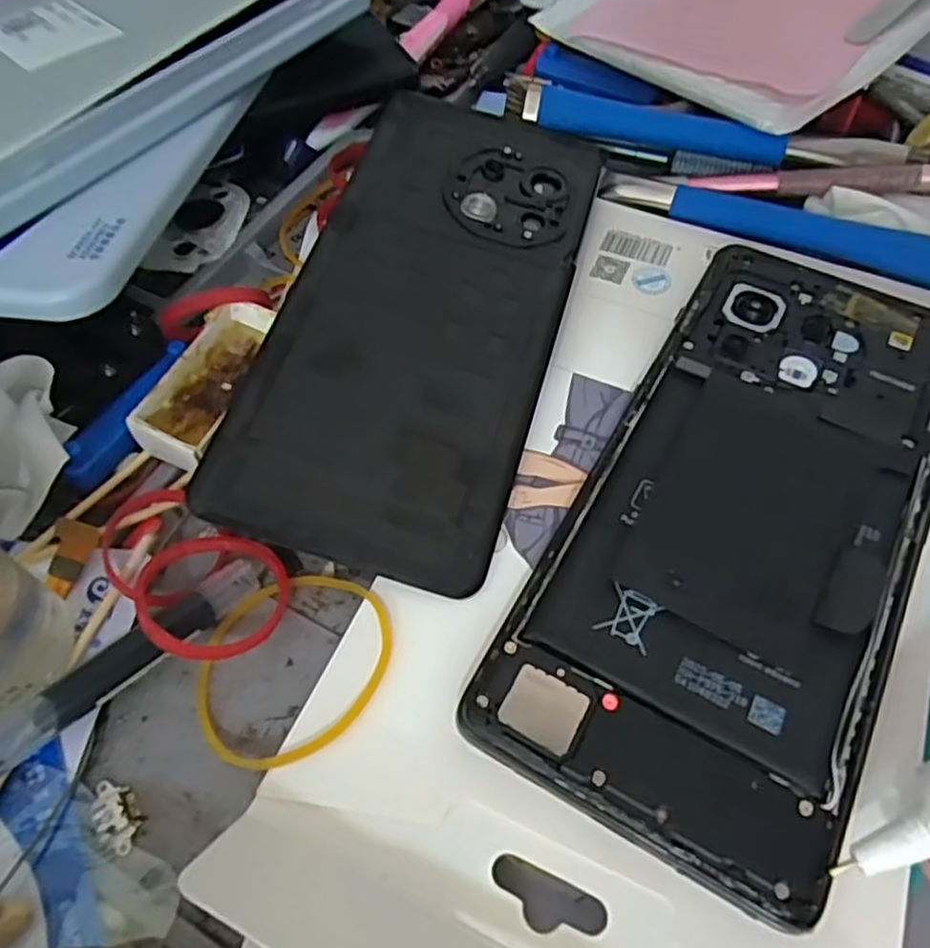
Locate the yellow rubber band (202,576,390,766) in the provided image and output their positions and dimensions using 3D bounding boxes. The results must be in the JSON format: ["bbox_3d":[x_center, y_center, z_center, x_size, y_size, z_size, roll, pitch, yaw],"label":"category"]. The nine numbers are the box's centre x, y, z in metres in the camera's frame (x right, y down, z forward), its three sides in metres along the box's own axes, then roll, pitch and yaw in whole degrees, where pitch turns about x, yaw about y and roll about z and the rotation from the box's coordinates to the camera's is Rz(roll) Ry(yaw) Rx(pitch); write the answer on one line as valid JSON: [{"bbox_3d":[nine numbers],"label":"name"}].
[{"bbox_3d":[-0.039,0.043,0.158,0.042,0.004,0.045,-8,53,11],"label":"yellow rubber band"}]

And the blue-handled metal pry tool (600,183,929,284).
[{"bbox_3d":[0.099,-0.080,0.222,0.108,0.010,0.014,22,61,15],"label":"blue-handled metal pry tool"}]

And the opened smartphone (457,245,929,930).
[{"bbox_3d":[0.069,0.006,0.166,0.071,0.010,0.160,26,62,17],"label":"opened smartphone"}]

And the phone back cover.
[{"bbox_3d":[-0.011,-0.049,0.197,0.073,0.011,0.157,13,59,10],"label":"phone back cover"}]

